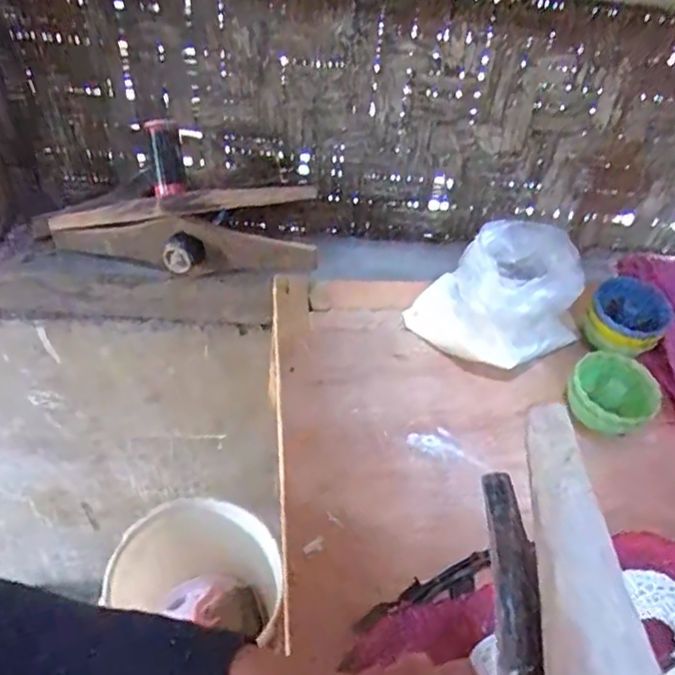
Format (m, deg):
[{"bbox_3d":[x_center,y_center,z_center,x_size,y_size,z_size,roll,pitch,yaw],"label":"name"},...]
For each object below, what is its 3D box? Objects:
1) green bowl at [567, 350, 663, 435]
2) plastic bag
[{"bbox_3d":[0.206,0.047,0.476,0.065,0.035,0.060,4,47,-4],"label":"green bowl"},{"bbox_3d":[0.141,-0.033,0.511,0.143,0.078,0.091,-21,53,-24],"label":"plastic bag"}]

